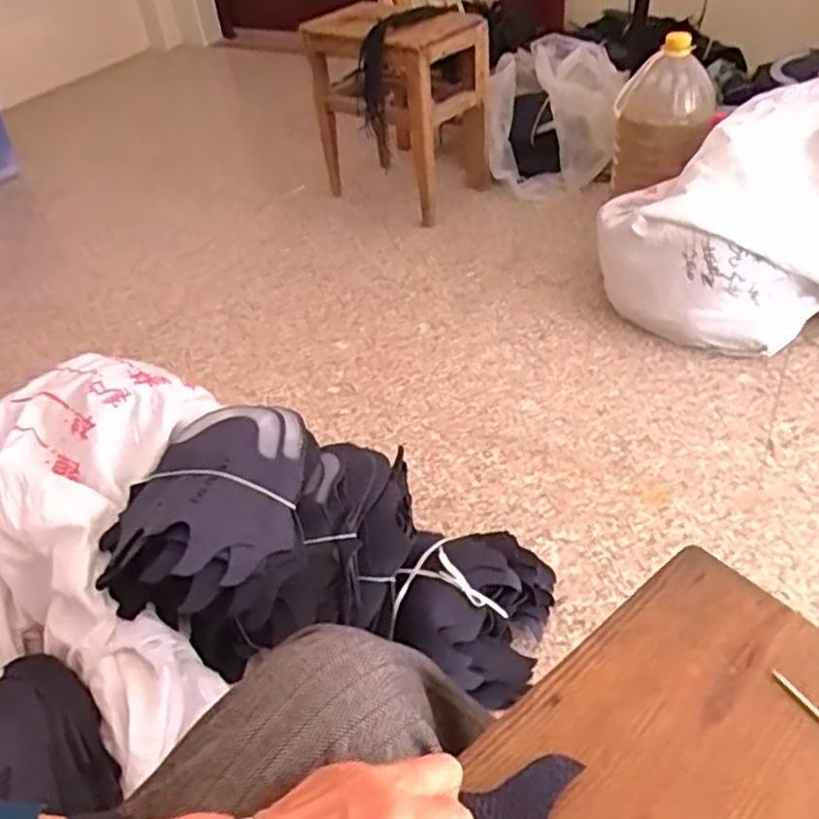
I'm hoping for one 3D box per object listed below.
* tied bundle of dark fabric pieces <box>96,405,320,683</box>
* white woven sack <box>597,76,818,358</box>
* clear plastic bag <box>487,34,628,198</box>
[{"bbox_3d":[-0.232,0.120,0.813,0.234,0.099,0.264,-6,42,0],"label":"tied bundle of dark fabric pieces"},{"bbox_3d":[0.708,-0.350,1.333,0.552,0.312,0.503,24,50,29],"label":"white woven sack"},{"bbox_3d":[0.355,-0.702,1.740,0.301,0.295,0.217,4,43,11],"label":"clear plastic bag"}]

